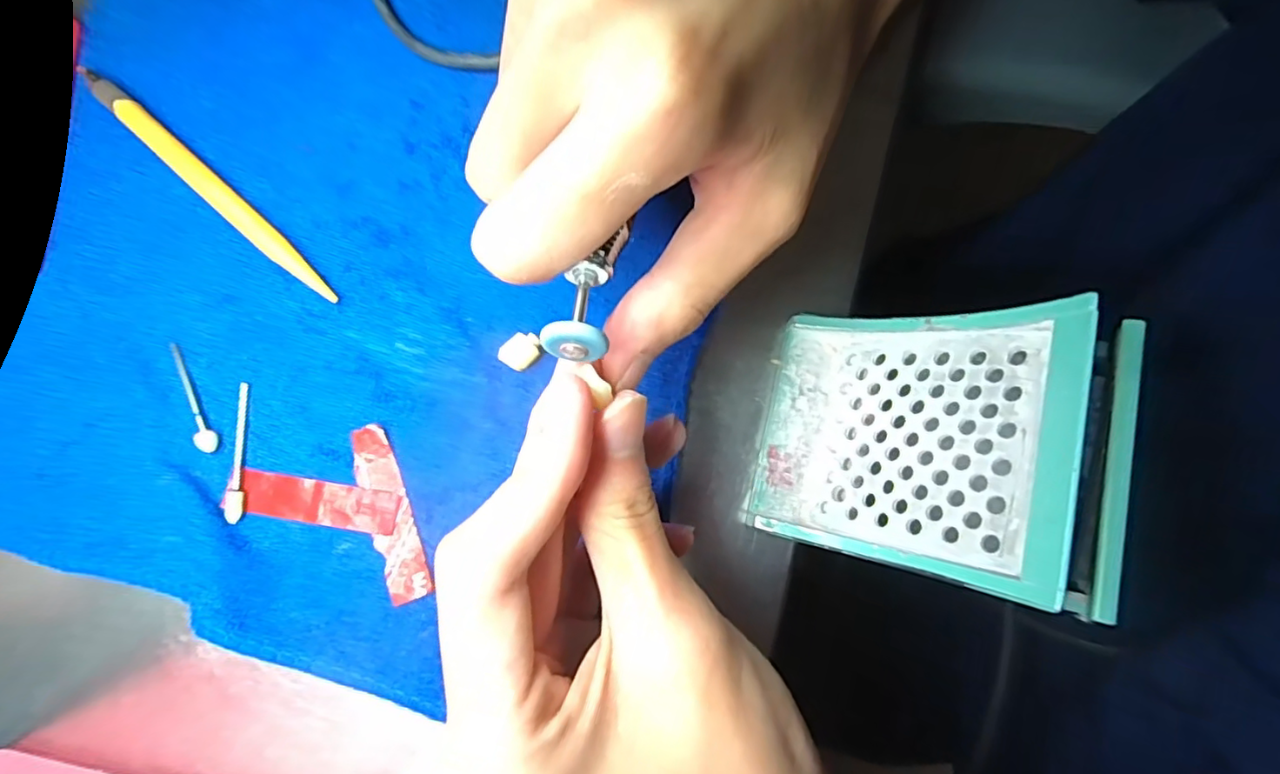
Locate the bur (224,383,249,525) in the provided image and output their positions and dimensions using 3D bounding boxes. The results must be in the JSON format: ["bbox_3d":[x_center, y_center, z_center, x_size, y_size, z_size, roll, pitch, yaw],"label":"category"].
[{"bbox_3d":[-0.136,0.022,0.200,0.006,0.004,0.047,-4,80,1],"label":"bur"}]

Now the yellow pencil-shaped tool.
[{"bbox_3d":[-0.157,-0.074,0.216,0.132,0.007,0.009,41,84,8],"label":"yellow pencil-shaped tool"}]

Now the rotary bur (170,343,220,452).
[{"bbox_3d":[-0.155,0.003,0.203,0.006,0.005,0.043,-31,81,-3],"label":"rotary bur"}]

